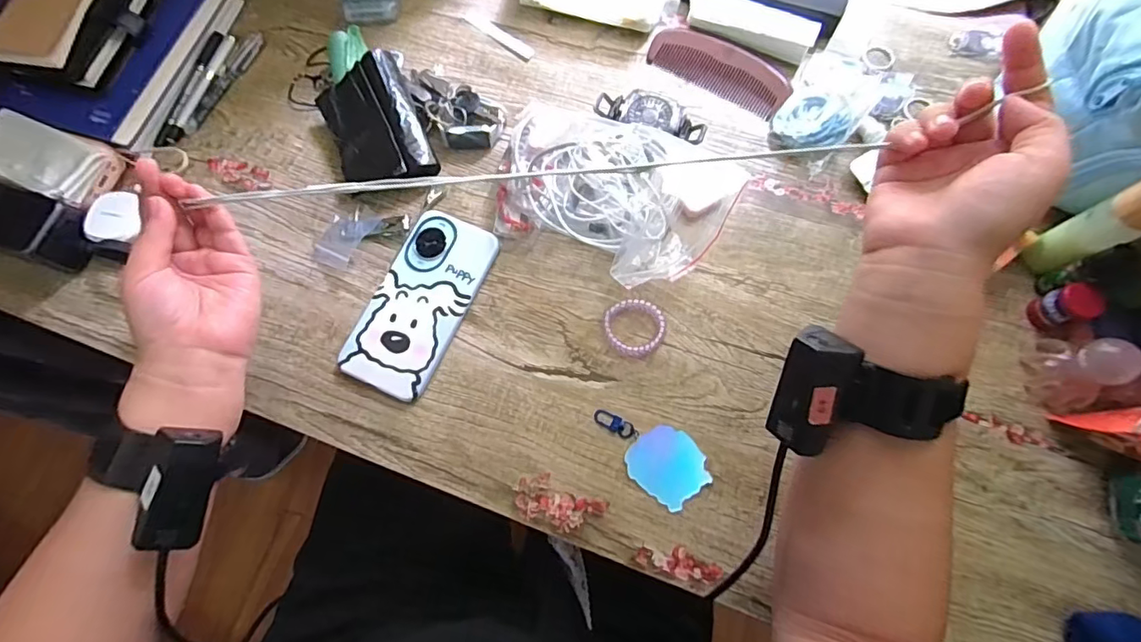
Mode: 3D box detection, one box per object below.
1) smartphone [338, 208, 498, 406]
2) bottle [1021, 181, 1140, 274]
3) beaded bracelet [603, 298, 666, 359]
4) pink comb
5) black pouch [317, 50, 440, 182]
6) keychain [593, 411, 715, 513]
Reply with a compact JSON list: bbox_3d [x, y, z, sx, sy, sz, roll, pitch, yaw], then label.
[{"bbox_3d":[-0.130,-0.016,0.461,0.080,0.012,0.161,23,76,8],"label":"smartphone"},{"bbox_3d":[0.398,-0.072,0.389,0.028,0.131,0.032,-29,75,-6],"label":"bottle"},{"bbox_3d":[0.054,0.006,0.451,0.051,0.008,0.051,-1,74,2],"label":"beaded bracelet"},{"bbox_3d":[0.150,-0.252,0.523,0.141,0.010,0.058,32,77,10],"label":"pink comb"},{"bbox_3d":[-0.182,-0.179,0.498,0.082,0.044,0.123,-23,74,-5],"label":"black pouch"},{"bbox_3d":[0.064,0.103,0.423,0.096,0.004,0.053,40,79,12],"label":"keychain"}]

